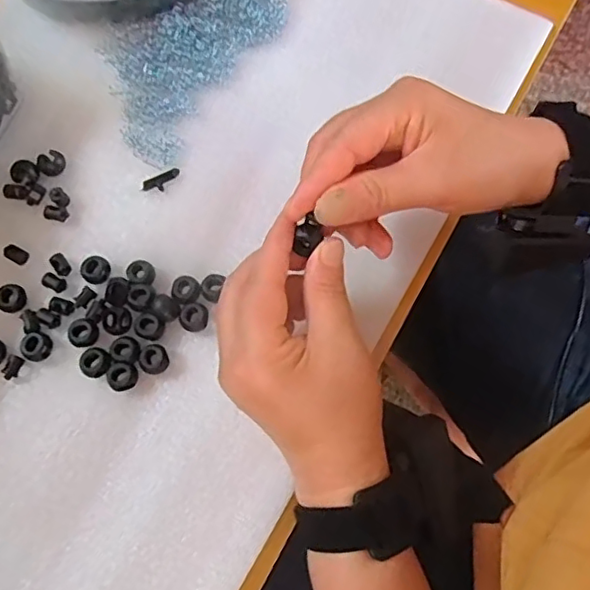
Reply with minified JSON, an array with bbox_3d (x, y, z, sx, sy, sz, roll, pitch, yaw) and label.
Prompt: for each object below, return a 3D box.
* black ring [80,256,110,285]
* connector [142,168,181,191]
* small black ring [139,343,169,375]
[{"bbox_3d":[-0.124,-0.015,0.376,0.015,0.011,0.017,40,78,13],"label":"black ring"},{"bbox_3d":[-0.090,-0.077,0.405,0.027,0.004,0.011,-25,73,-6],"label":"connector"},{"bbox_3d":[-0.084,0.039,0.360,0.017,0.007,0.018,-1,72,2],"label":"small black ring"}]

